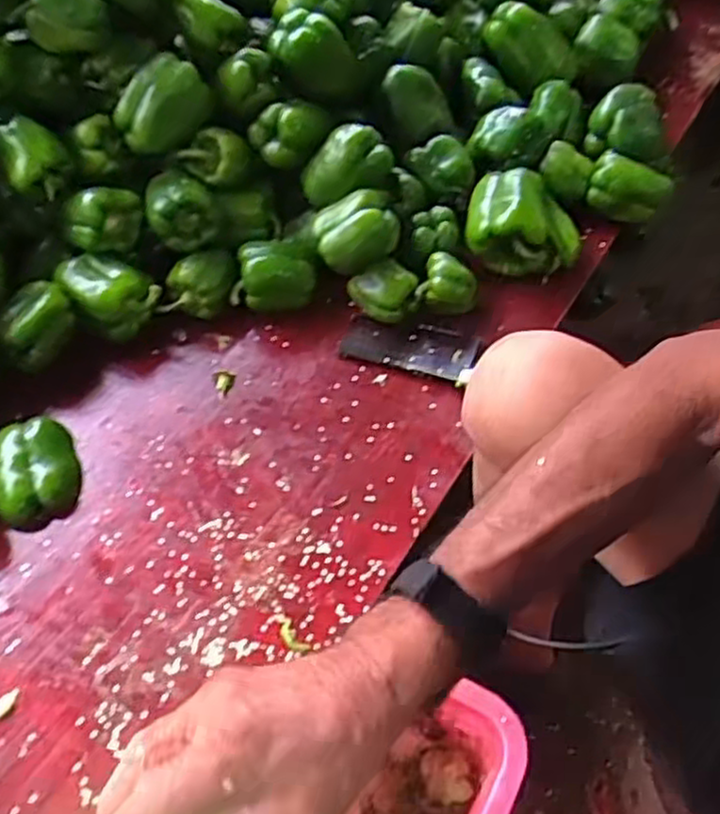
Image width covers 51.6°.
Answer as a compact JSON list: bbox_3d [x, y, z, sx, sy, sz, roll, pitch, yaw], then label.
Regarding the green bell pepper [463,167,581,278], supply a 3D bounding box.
[{"bbox_3d":[0.175,-0.209,0.814,0.121,0.071,0.108,0,55,1],"label":"green bell pepper"}]

